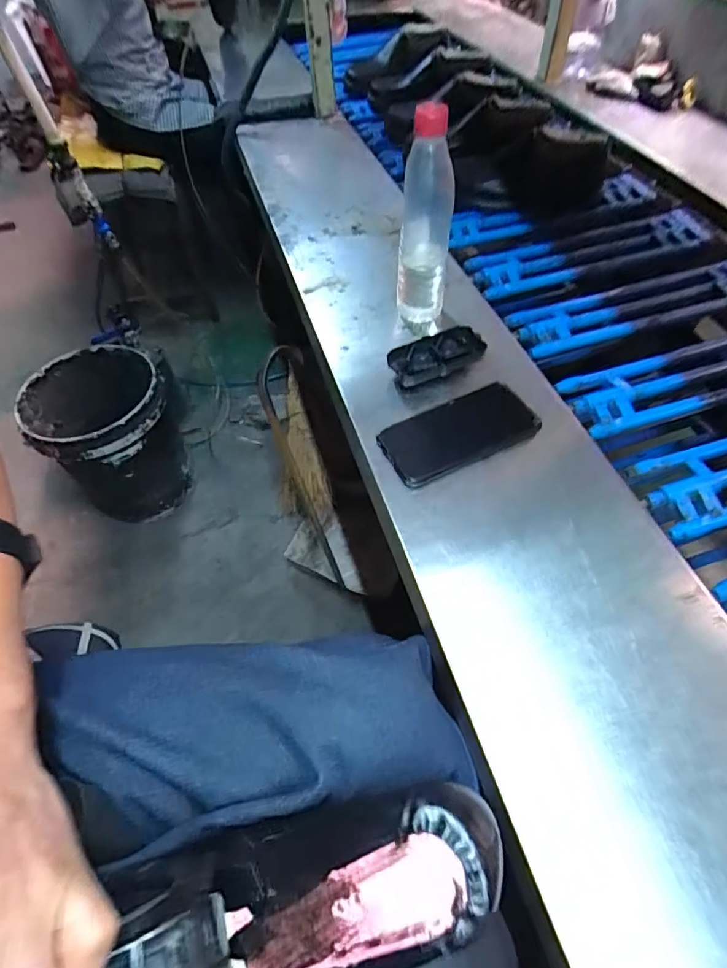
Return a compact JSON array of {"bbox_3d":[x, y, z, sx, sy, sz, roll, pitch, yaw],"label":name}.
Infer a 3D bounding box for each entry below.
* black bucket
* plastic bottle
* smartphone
[{"bbox_3d":[-0.617,-0.124,1.215,0.301,0.320,0.316,-2,55,3],"label":"black bucket"},{"bbox_3d":[0.066,-0.283,0.546,0.060,0.220,0.053,10,56,12],"label":"plastic bottle"},{"bbox_3d":[0.102,-0.057,0.519,0.166,0.010,0.081,-23,56,-11],"label":"smartphone"}]

